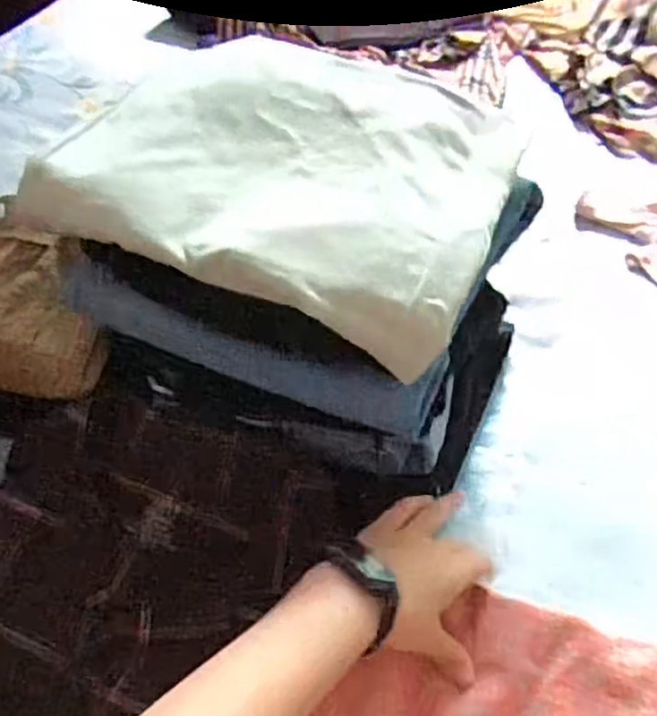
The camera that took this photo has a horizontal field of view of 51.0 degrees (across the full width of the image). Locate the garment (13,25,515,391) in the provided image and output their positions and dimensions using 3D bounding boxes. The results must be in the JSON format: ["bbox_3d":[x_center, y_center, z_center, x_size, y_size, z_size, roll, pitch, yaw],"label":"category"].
[{"bbox_3d":[-0.025,-0.125,0.452,0.277,0.062,0.232,16,52,14],"label":"garment"}]

